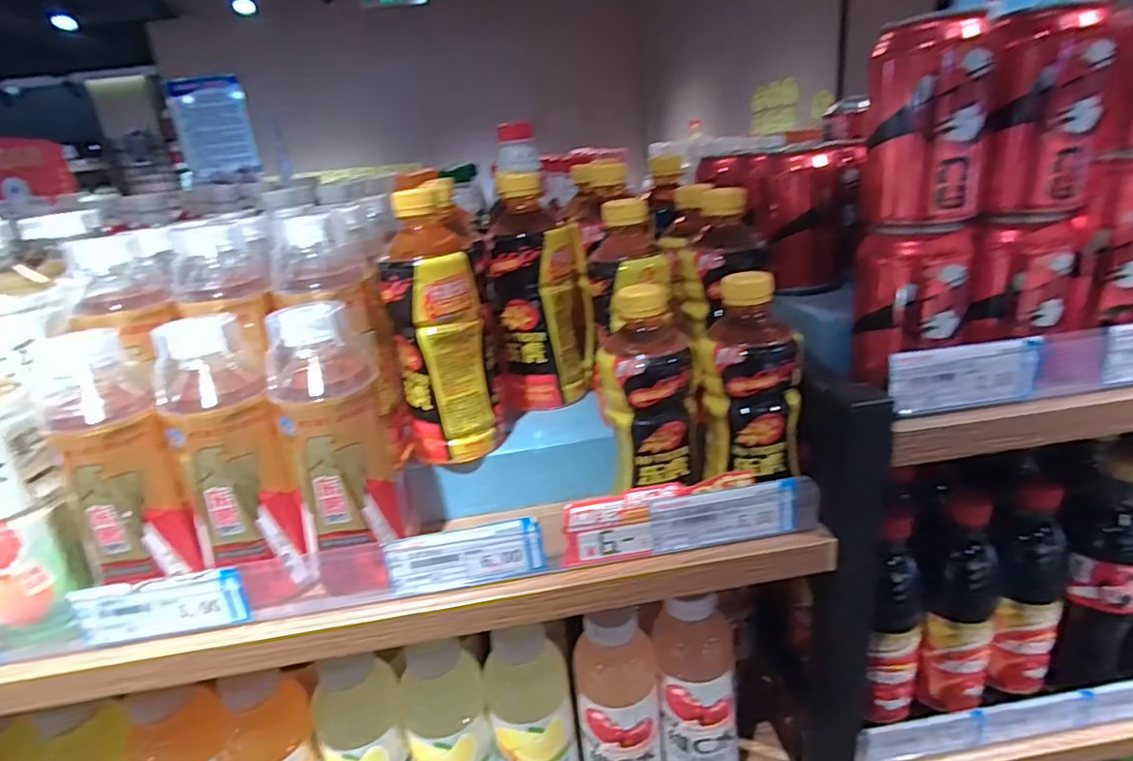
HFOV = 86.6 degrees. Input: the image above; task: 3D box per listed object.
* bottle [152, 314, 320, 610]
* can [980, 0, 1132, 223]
[{"bbox_3d":[-0.210,0.052,0.379,0.061,0.172,0.058,-19,25,-29],"label":"bottle"},{"bbox_3d":[0.279,-0.154,0.347,0.055,0.112,0.063,11,27,37],"label":"can"}]

